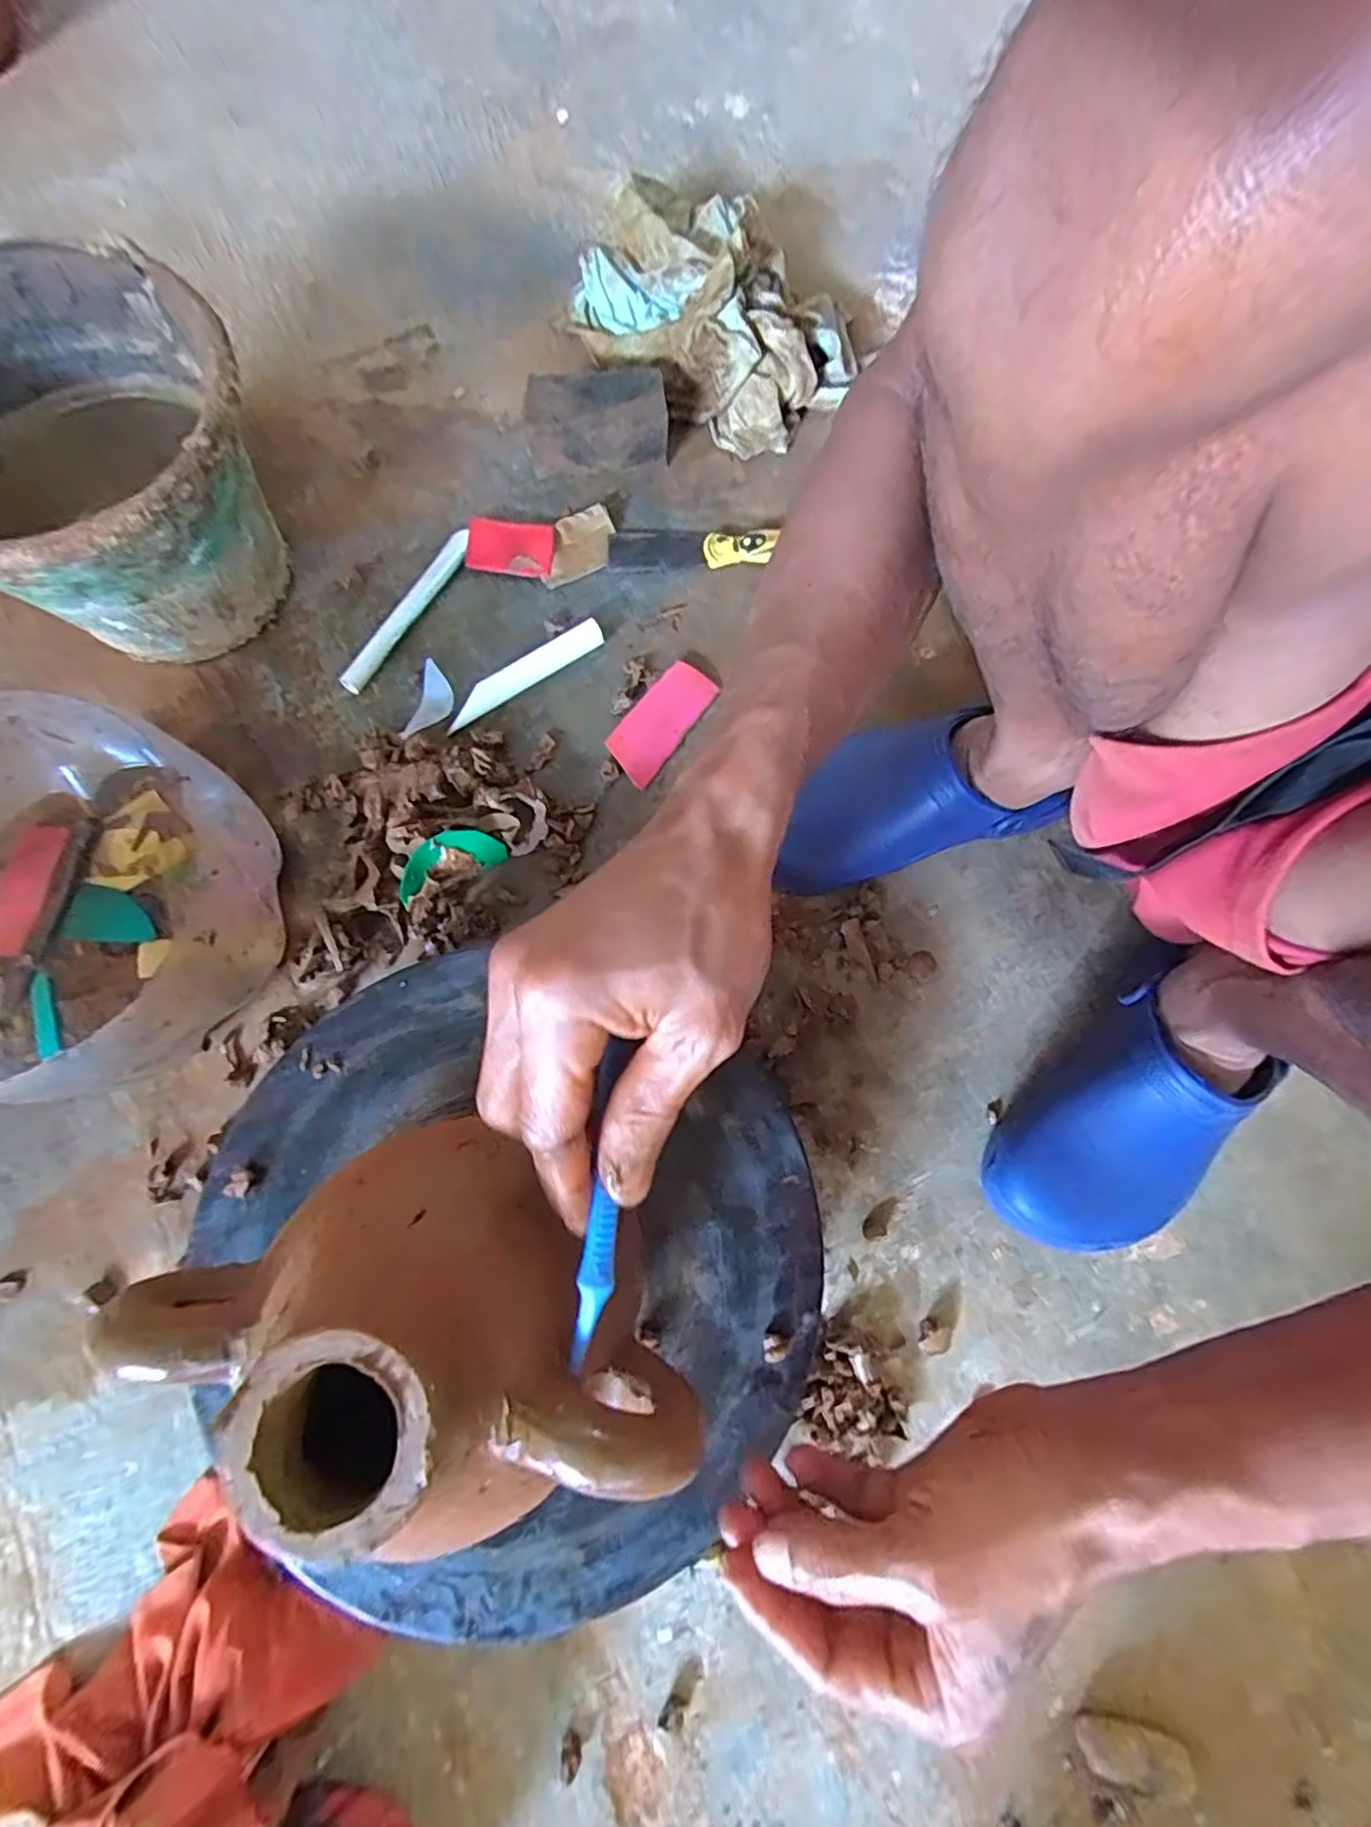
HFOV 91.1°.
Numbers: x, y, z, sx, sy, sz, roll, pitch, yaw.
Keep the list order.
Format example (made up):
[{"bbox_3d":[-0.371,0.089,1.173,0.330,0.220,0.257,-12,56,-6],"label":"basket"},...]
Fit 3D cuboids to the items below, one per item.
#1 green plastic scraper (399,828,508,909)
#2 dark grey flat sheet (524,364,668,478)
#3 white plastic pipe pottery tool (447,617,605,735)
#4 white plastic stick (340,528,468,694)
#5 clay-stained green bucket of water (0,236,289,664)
[{"bbox_3d":[-0.173,-0.040,0.494,0.081,0.041,0.009,-25,37,-24],"label":"green plastic scraper"},{"bbox_3d":[-0.078,-0.431,0.592,0.120,0.057,0.061,-7,76,-3],"label":"dark grey flat sheet"},{"bbox_3d":[-0.132,-0.197,0.551,0.143,0.023,0.016,-34,79,-9],"label":"white plastic pipe pottery tool"},{"bbox_3d":[-0.234,-0.256,0.569,0.020,0.021,0.167,29,77,6],"label":"white plastic stick"},{"bbox_3d":[-0.432,-0.319,0.506,0.246,0.168,0.273,-30,78,-9],"label":"clay-stained green bucket of water"}]

